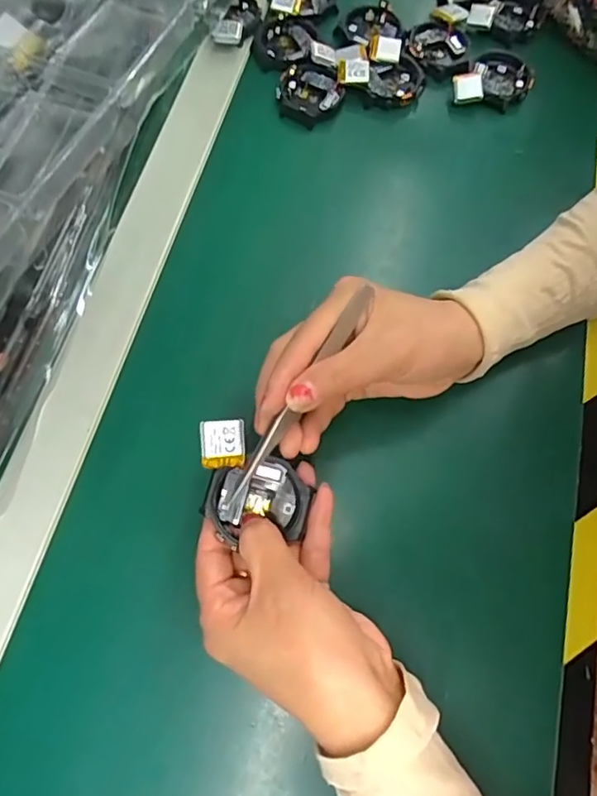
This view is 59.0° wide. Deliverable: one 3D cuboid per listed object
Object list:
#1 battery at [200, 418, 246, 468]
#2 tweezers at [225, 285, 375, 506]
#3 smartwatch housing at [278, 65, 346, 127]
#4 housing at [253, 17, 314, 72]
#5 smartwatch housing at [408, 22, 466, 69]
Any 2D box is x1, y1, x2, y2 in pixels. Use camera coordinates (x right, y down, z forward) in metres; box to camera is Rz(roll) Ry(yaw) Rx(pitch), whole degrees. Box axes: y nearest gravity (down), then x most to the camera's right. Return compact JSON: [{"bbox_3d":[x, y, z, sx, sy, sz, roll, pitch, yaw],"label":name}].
[{"bbox_3d":[-0.037,0.023,0.264,0.022,0.004,0.024,-1,85,-15],"label":"battery"},{"bbox_3d":[0.001,0.001,0.266,0.009,0.010,0.126,33,88,11],"label":"tweezers"},{"bbox_3d":[0.009,-0.232,0.400,0.048,0.015,0.049,15,70,5],"label":"smartwatch housing"},{"bbox_3d":[-0.013,-0.279,0.419,0.048,0.013,0.046,0,70,-1],"label":"housing"},{"bbox_3d":[0.112,-0.283,0.423,0.043,0.009,0.043,17,70,5],"label":"smartwatch housing"}]

